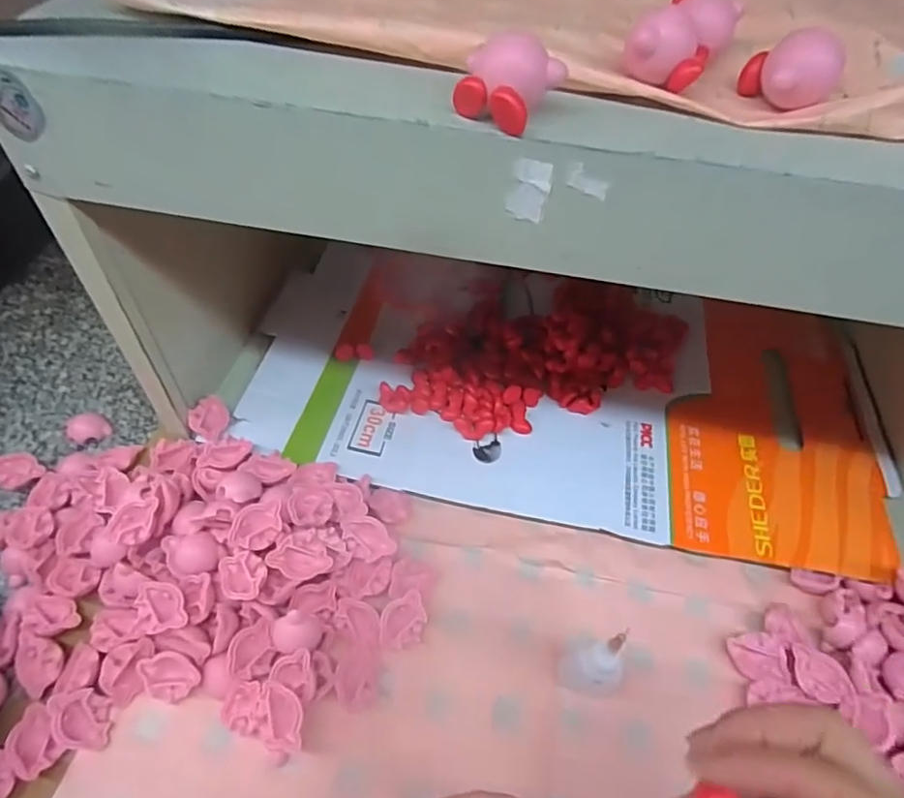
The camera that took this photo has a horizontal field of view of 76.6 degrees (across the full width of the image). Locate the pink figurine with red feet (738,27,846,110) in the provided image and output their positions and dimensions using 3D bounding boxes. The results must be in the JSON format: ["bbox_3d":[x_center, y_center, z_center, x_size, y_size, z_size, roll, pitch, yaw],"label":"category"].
[{"bbox_3d":[0.140,-0.136,0.234,0.027,0.026,0.026,-8,54,-6],"label":"pink figurine with red feet"}]

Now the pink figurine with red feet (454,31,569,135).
[{"bbox_3d":[0.022,-0.120,0.214,0.030,0.026,0.027,35,61,23],"label":"pink figurine with red feet"}]

